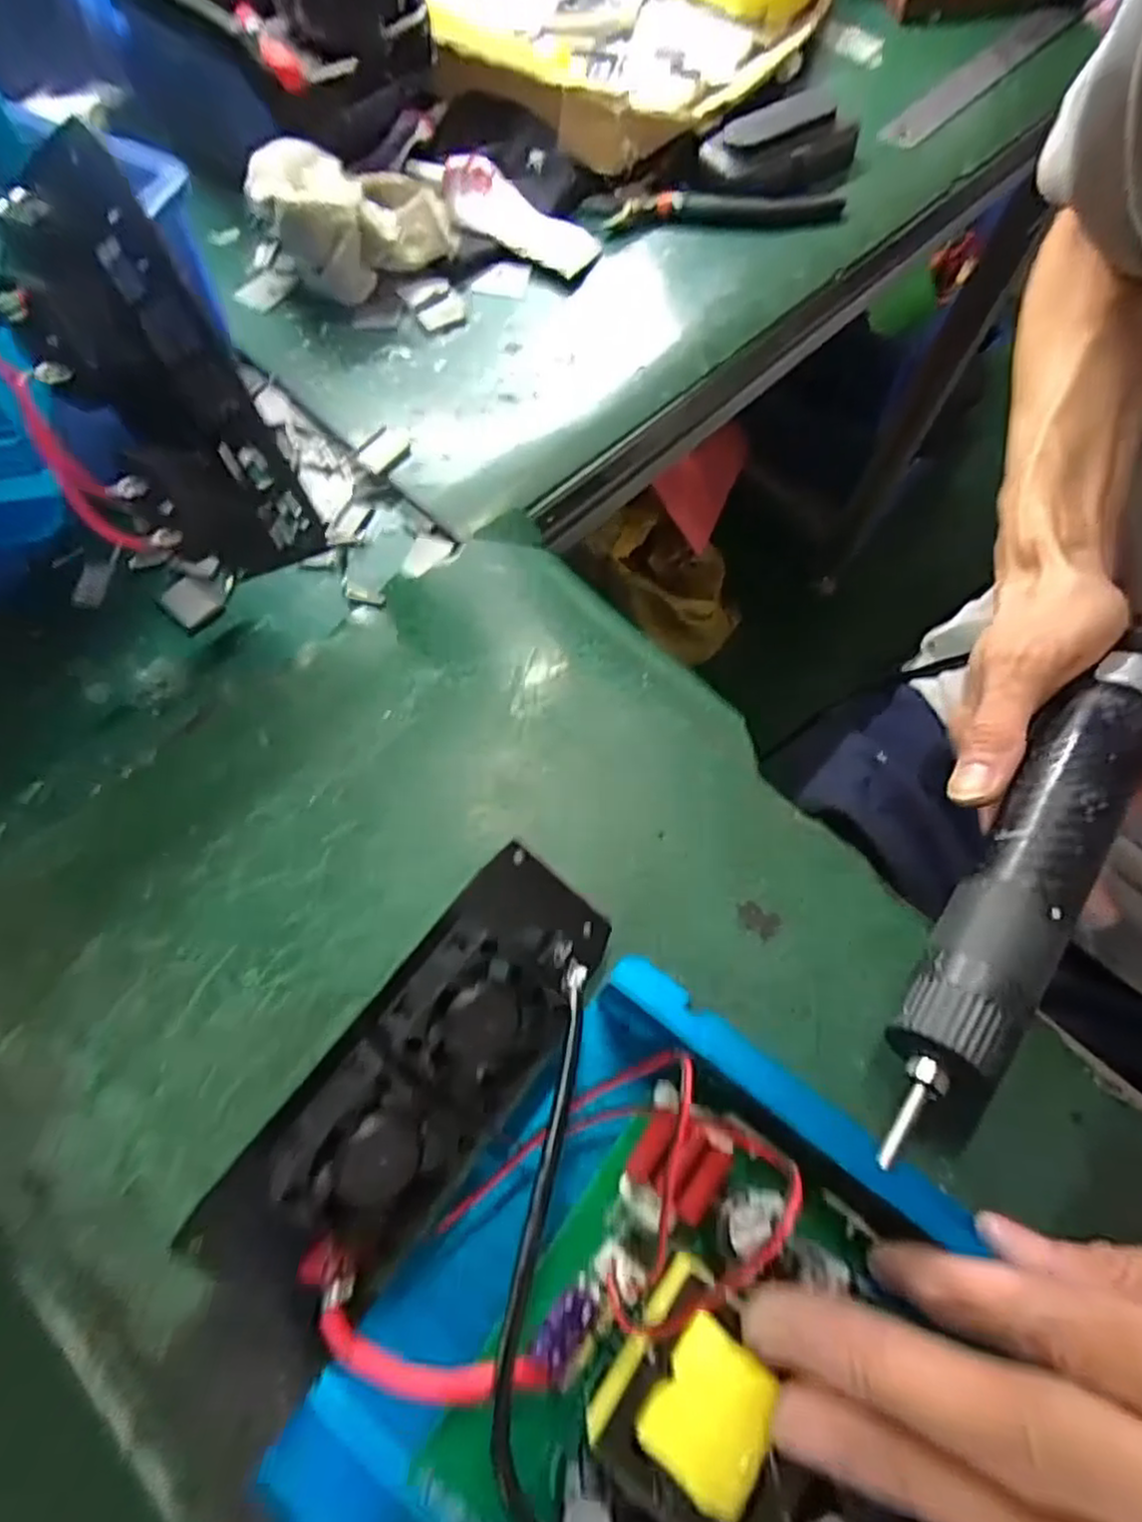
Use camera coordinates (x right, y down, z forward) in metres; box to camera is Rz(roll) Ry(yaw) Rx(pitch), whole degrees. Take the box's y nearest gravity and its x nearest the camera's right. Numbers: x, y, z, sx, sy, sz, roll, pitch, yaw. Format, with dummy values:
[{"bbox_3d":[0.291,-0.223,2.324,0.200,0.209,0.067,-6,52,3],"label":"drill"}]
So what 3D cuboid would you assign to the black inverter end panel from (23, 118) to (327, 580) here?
[{"bbox_3d":[-0.142,-0.129,0.248,0.052,0.133,0.027,-32,33,-15],"label":"black inverter end panel"}]

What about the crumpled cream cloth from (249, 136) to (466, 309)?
[{"bbox_3d":[-0.107,-0.280,0.366,0.100,0.055,0.061,-30,72,-14],"label":"crumpled cream cloth"}]

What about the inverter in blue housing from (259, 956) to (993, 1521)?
[{"bbox_3d":[0.050,0.168,0.178,0.200,0.058,0.162,35,70,11],"label":"inverter in blue housing"}]

